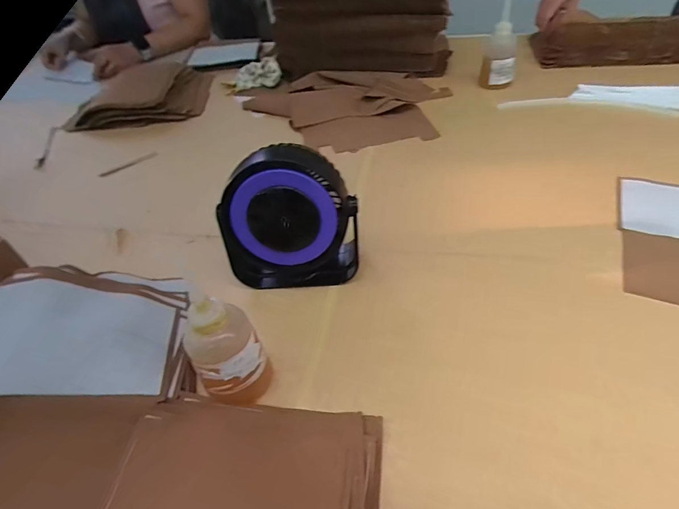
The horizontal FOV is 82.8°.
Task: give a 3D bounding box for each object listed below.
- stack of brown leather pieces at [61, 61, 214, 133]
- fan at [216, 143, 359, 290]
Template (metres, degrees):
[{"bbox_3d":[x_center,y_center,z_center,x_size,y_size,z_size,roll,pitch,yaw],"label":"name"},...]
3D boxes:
[{"bbox_3d":[-0.446,-0.371,0.876,0.274,0.033,0.286,-6,45,0],"label":"stack of brown leather pieces"},{"bbox_3d":[-0.056,-0.039,0.443,0.152,0.146,0.081,-3,45,3],"label":"fan"}]

